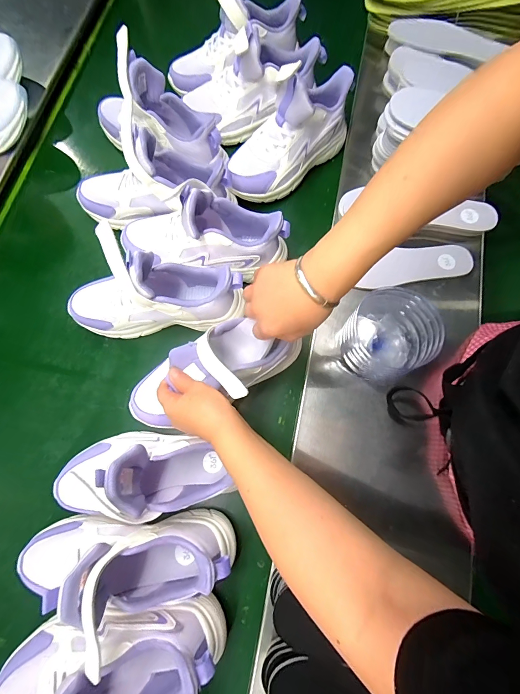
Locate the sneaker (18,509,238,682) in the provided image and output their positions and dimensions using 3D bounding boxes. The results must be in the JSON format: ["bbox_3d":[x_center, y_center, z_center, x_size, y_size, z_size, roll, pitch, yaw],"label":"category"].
[{"bbox_3d":[-0.157,0.246,0.356,0.248,0.143,0.118,-1,76,0],"label":"sneaker"}]

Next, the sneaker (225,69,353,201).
[{"bbox_3d":[0.047,-0.334,0.509,0.260,0.128,0.086,-39,79,-9],"label":"sneaker"}]

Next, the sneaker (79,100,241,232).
[{"bbox_3d":[-0.165,-0.253,0.466,0.234,0.126,0.096,-12,76,-3],"label":"sneaker"}]

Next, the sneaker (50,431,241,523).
[{"bbox_3d":[-0.156,0.147,0.377,0.190,0.144,0.080,-1,76,0],"label":"sneaker"}]

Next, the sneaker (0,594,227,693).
[{"bbox_3d":[-0.163,0.340,0.327,0.237,0.147,0.090,-19,76,-4],"label":"sneaker"}]

